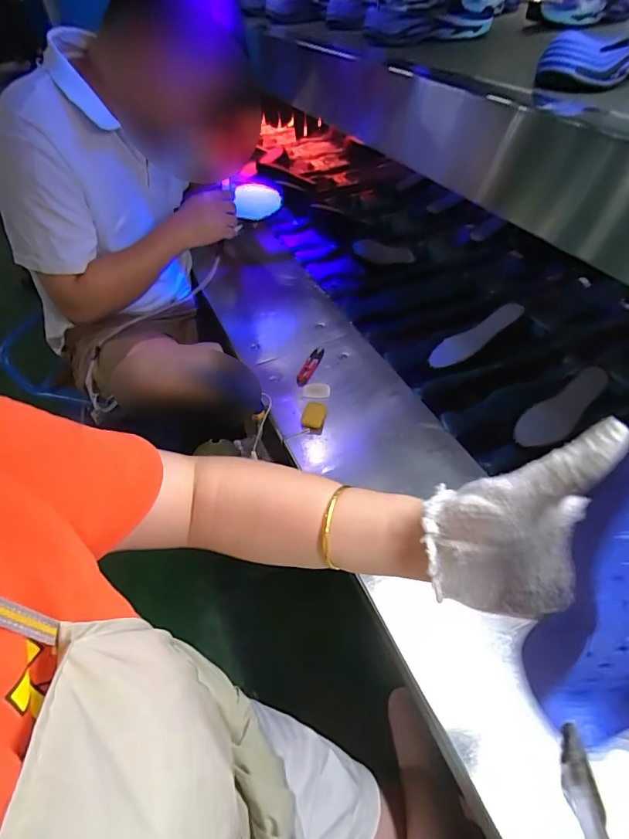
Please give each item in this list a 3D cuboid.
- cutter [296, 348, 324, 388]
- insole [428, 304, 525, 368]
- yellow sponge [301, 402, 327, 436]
[{"bbox_3d":[-0.007,-0.099,0.811,0.026,0.007,0.109,18,54,12],"label":"cutter"},{"bbox_3d":[0.314,-0.163,0.864,0.199,0.019,0.051,-32,56,8],"label":"insole"},{"bbox_3d":[0.000,-0.002,0.723,0.036,0.013,0.059,11,53,7],"label":"yellow sponge"}]

